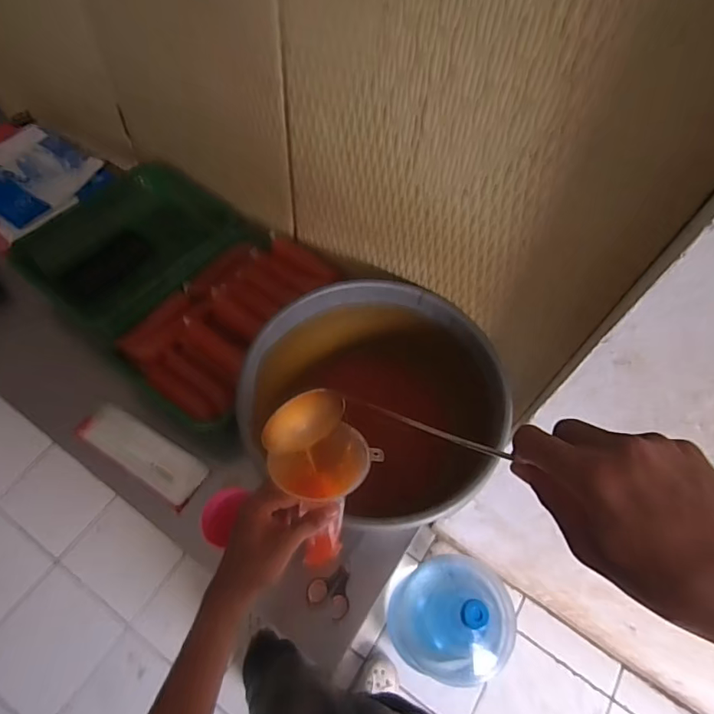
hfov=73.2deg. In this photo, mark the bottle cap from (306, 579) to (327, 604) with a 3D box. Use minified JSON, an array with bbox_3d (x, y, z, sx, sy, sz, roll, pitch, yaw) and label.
[{"bbox_3d":[-0.056,0.331,0.679,0.026,0.007,0.031,25,63,12],"label":"bottle cap"}]

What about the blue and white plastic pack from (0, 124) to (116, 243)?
[{"bbox_3d":[-0.709,-0.391,1.043,0.279,0.035,0.254,35,65,16],"label":"blue and white plastic pack"}]

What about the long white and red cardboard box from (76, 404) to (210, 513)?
[{"bbox_3d":[-0.339,0.150,0.759,0.214,0.027,0.075,30,64,14],"label":"long white and red cardboard box"}]

